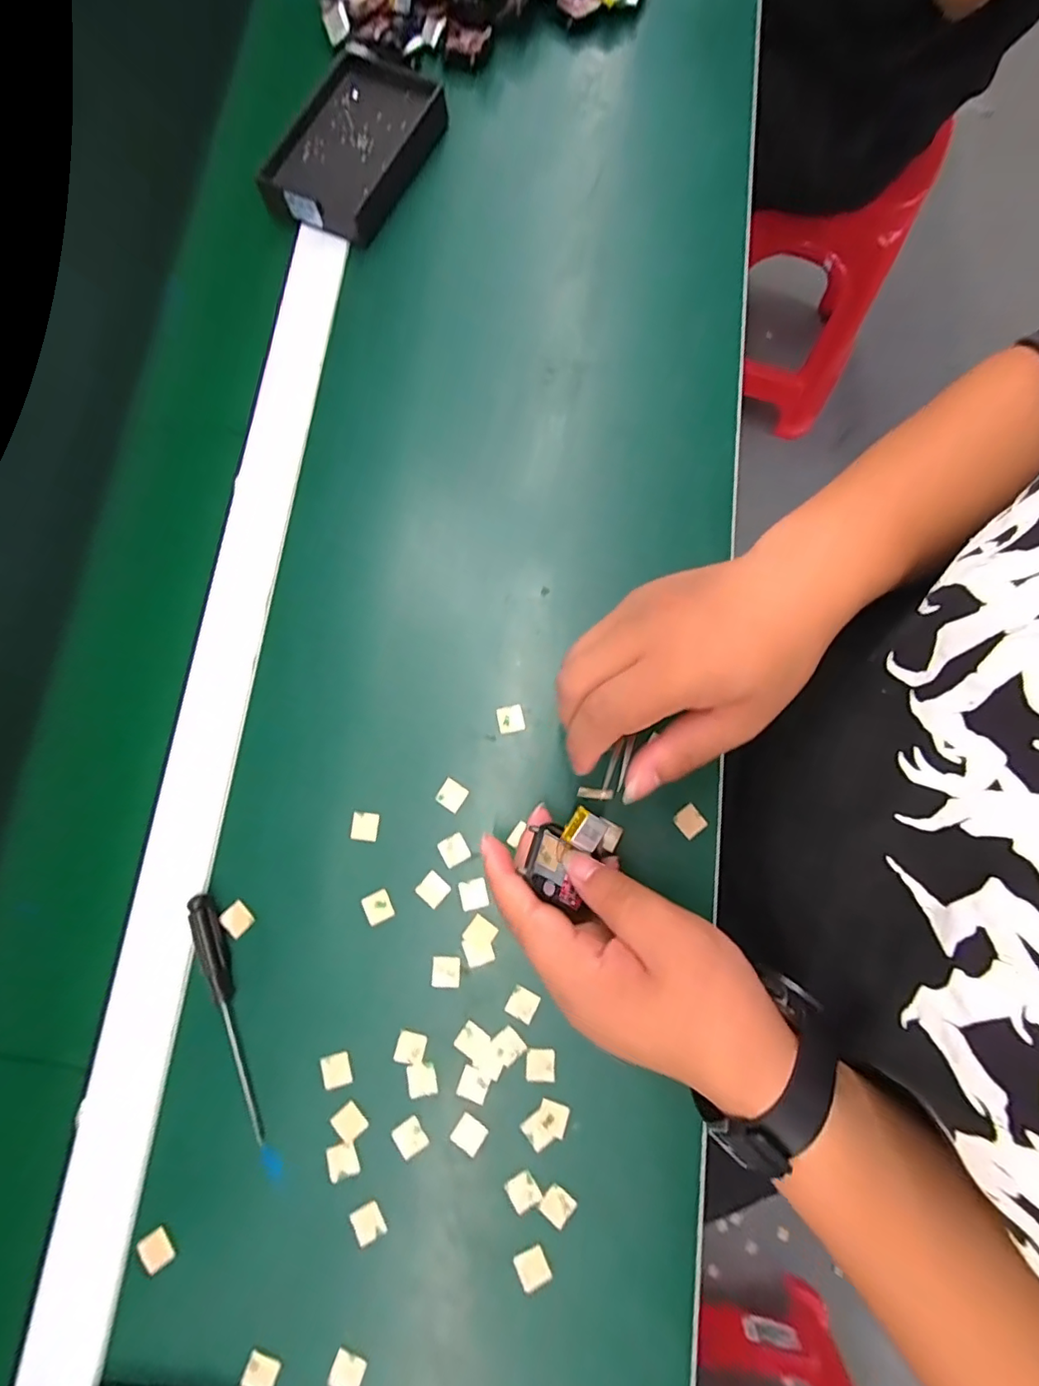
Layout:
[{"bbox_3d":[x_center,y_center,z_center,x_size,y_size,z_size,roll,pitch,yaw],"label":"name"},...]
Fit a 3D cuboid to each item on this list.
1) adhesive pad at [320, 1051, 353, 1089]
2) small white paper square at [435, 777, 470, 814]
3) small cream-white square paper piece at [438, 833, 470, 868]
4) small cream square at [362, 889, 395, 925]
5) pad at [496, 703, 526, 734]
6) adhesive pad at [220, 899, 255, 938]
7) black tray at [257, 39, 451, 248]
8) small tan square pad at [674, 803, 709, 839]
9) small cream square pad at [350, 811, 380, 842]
[{"bbox_3d":[-0.102,0.210,0.298,0.016,0.004,0.016,-19,79,-3],"label":"adhesive pad"},{"bbox_3d":[-0.041,0.062,0.327,0.016,0.004,0.016,32,81,7],"label":"small white paper square"},{"bbox_3d":[-0.039,0.094,0.321,0.016,0.004,0.016,-29,79,-5],"label":"small cream-white square paper piece"},{"bbox_3d":[-0.083,0.126,0.315,0.016,0.004,0.017,-26,79,-4],"label":"small cream square"},{"bbox_3d":[-0.006,0.016,0.335,0.016,0.004,0.017,-11,78,-1],"label":"pad"},{"bbox_3d":[-0.166,0.133,0.316,0.014,0.004,0.017,-40,80,-7],"label":"adhesive pad"},{"bbox_3d":[-0.125,-0.420,0.413,0.089,0.031,0.149,26,80,6],"label":"black tray"},{"bbox_3d":[0.102,0.077,0.322,0.016,0.004,0.016,-36,80,-6],"label":"small tan square pad"},{"bbox_3d":[-0.094,0.080,0.324,0.016,0.004,0.017,6,79,3],"label":"small cream square pad"}]

